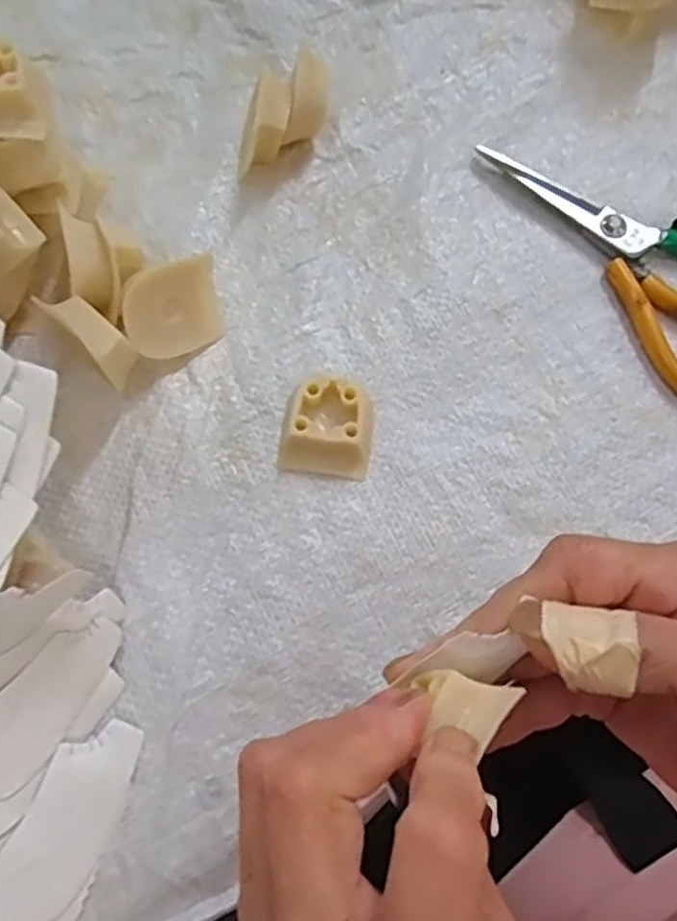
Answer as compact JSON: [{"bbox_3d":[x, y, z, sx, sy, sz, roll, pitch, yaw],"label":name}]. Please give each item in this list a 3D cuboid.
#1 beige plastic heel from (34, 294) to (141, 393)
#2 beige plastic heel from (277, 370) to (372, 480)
[{"bbox_3d":[-0.101,-0.050,0.300,0.039,0.045,0.019,43,76,12],"label":"beige plastic heel"},{"bbox_3d":[-0.004,-0.018,0.308,0.037,0.017,0.047,7,71,1],"label":"beige plastic heel"}]

